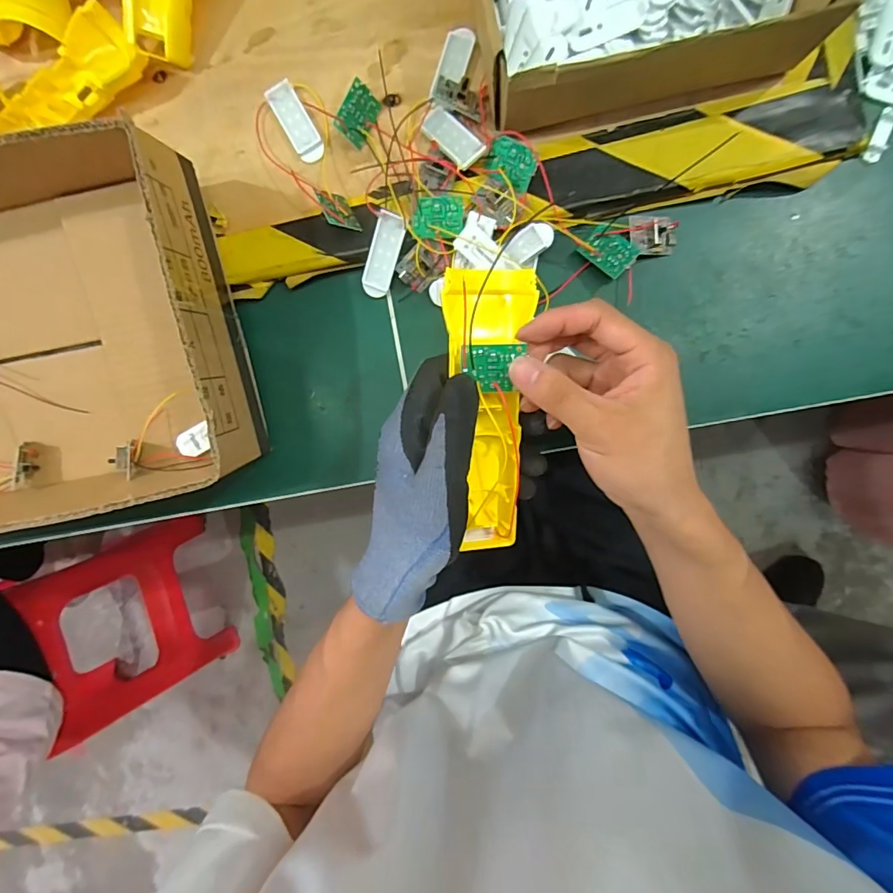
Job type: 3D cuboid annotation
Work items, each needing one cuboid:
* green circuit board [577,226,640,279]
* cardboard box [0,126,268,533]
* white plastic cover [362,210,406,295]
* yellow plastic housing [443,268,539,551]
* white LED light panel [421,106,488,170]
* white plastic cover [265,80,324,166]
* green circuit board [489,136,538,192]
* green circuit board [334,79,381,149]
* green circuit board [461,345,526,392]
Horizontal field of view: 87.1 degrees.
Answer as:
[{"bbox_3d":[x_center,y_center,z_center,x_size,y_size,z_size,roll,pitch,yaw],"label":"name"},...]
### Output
[{"bbox_3d":[0.113,-0.137,0.326,0.035,0.004,0.026,44,97,11],"label":"green circuit board"},{"bbox_3d":[-0.357,-0.049,0.327,0.420,0.085,0.223,-10,95,6],"label":"cardboard box"},{"bbox_3d":[-0.045,-0.136,0.336,0.020,0.006,0.057,21,117,1],"label":"white plastic cover"},{"bbox_3d":[0.028,-0.015,0.272,0.046,0.020,0.163,-3,109,3],"label":"yellow plastic housing"},{"bbox_3d":[0.004,-0.210,0.320,0.022,0.005,0.049,-41,75,6],"label":"white LED light panel"},{"bbox_3d":[-0.108,-0.232,0.336,0.021,0.005,0.057,-29,90,5],"label":"white plastic cover"},{"bbox_3d":[0.044,-0.191,0.316,0.034,0.004,0.024,38,130,7],"label":"green circuit board"},{"bbox_3d":[-0.061,-0.230,0.326,0.006,0.025,0.035,31,93,41],"label":"green circuit board"},{"bbox_3d":[0.025,-0.041,0.249,0.033,0.006,0.025,-1,95,3],"label":"green circuit board"}]

